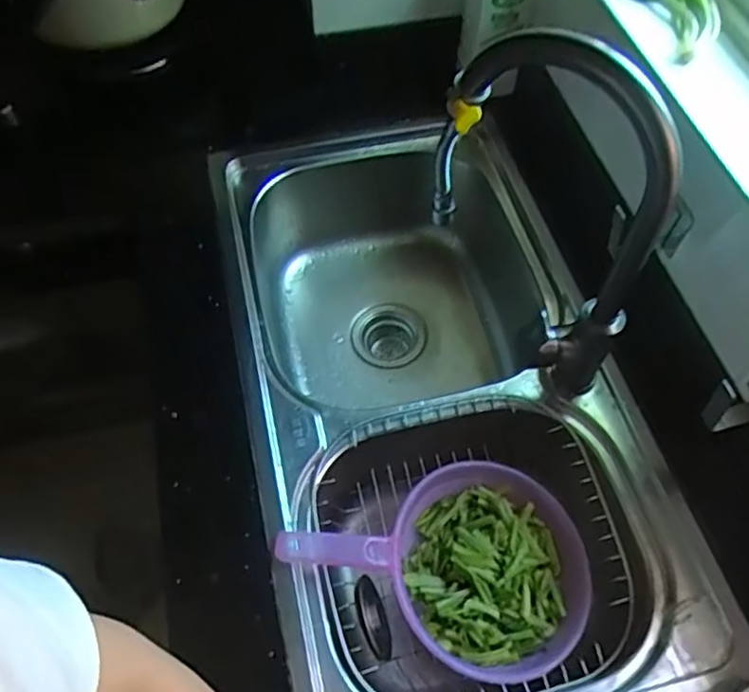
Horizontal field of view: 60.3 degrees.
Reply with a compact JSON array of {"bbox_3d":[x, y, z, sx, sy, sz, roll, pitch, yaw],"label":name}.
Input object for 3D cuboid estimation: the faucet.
[{"bbox_3d":[0.153,-0.114,0.622,0.222,0.355,0.090,39,65,23],"label":"faucet"}]

